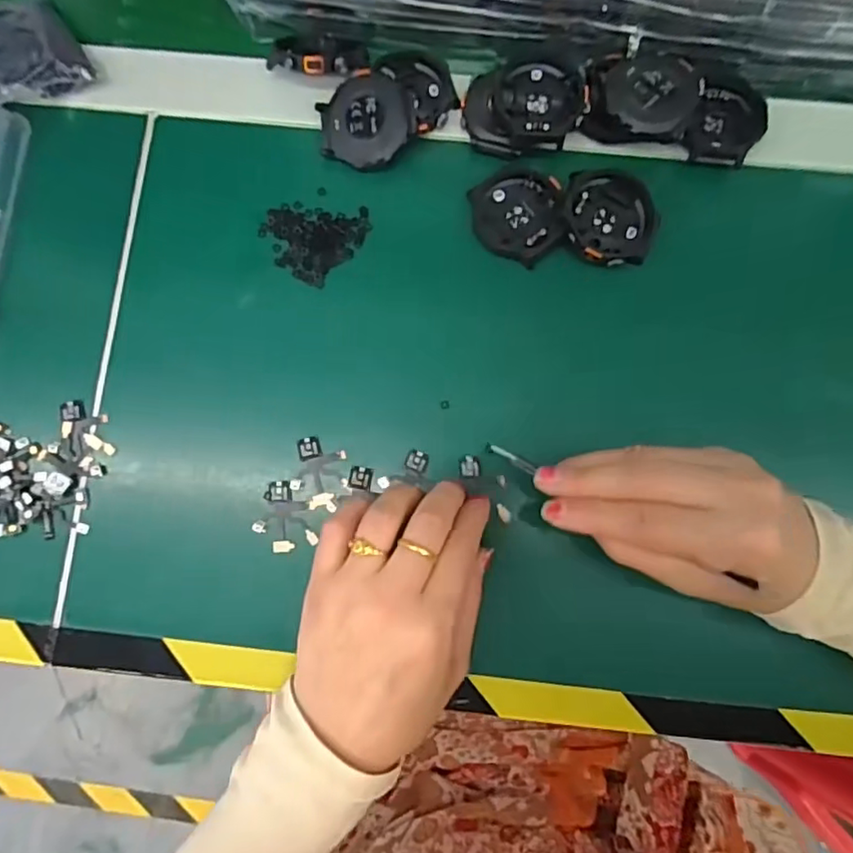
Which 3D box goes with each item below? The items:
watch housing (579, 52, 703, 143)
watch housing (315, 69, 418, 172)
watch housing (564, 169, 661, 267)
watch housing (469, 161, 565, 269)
[{"bbox_3d":[0.116,-0.176,0.309,0.053,0.018,0.053,7,81,1],"label":"watch housing"},{"bbox_3d":[-0.033,-0.164,0.315,0.050,0.012,0.048,-38,86,13],"label":"watch housing"},{"bbox_3d":[0.097,-0.110,0.306,0.050,0.014,0.048,0,81,0],"label":"watch housing"},{"bbox_3d":[0.049,-0.115,0.310,0.048,0.015,0.052,4,81,1],"label":"watch housing"}]

